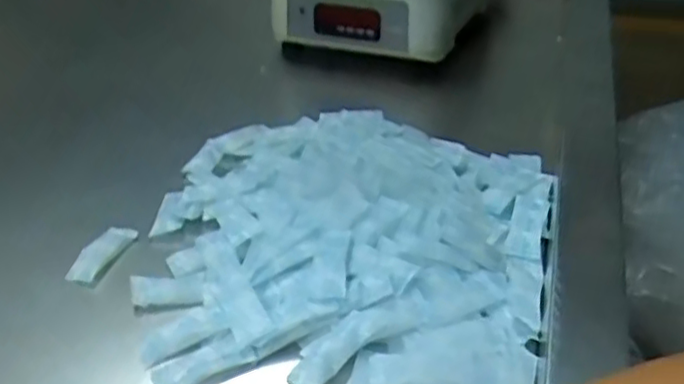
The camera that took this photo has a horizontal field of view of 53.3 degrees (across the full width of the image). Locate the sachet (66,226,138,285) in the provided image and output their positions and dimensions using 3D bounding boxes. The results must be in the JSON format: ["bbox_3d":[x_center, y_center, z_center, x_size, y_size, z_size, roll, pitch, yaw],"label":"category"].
[{"bbox_3d":[-0.199,0.050,0.564,0.036,0.004,0.069,14,40,21],"label":"sachet"}]

